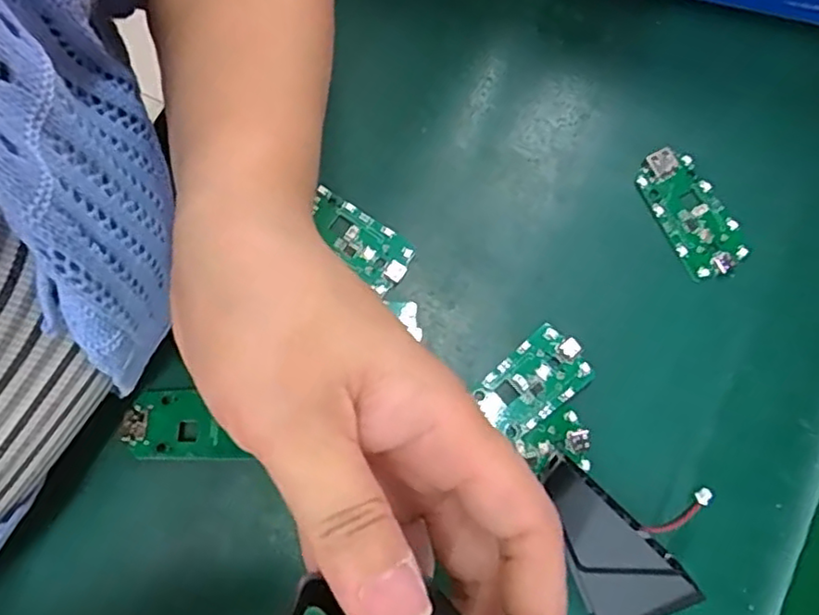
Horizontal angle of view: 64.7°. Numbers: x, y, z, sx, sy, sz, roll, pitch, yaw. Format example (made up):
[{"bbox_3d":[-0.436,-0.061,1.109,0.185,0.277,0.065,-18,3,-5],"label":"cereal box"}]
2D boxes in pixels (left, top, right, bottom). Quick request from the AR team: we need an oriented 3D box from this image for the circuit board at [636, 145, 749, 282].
[{"bbox_3d":[0.132,-0.045,0.305,0.033,0.005,0.063,-30,80,-8],"label":"circuit board"}]

